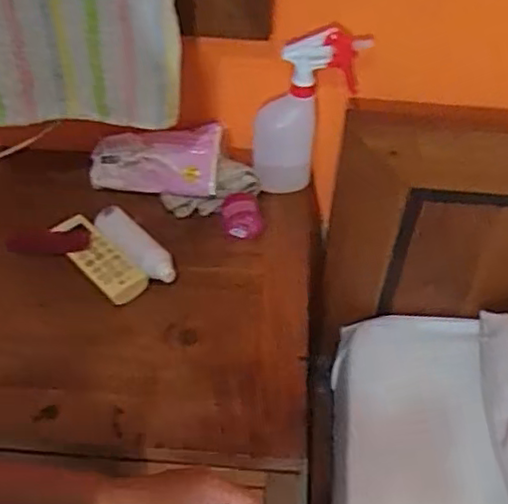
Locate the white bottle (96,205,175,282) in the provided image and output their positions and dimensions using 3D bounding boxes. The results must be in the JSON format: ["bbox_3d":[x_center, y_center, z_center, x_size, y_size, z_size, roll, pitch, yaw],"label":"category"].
[{"bbox_3d":[-0.146,-0.007,0.818,0.132,0.033,0.043,36,58,27],"label":"white bottle"}]

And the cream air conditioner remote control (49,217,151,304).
[{"bbox_3d":[-0.195,0.008,0.810,0.046,0.030,0.148,-37,58,-27],"label":"cream air conditioner remote control"}]

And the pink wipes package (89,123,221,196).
[{"bbox_3d":[-0.136,-0.124,0.888,0.177,0.056,0.086,3,49,2],"label":"pink wipes package"}]

